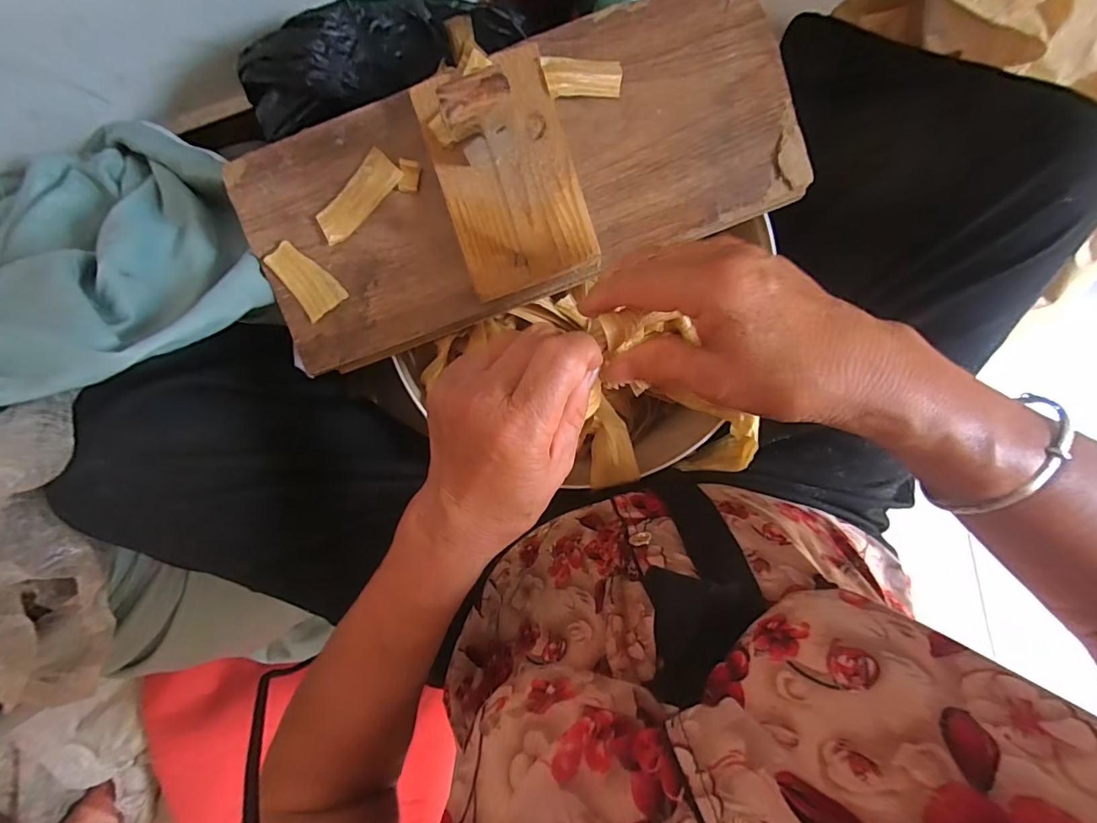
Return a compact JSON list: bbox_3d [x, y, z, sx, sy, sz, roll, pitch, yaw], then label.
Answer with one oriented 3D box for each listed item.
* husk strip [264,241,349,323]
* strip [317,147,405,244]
[{"bbox_3d":[-0.173,-0.095,0.351,0.031,0.004,0.055,-36,97,4],"label":"husk strip"},{"bbox_3d":[-0.133,-0.149,0.346,0.027,0.006,0.069,41,95,-6],"label":"strip"}]

